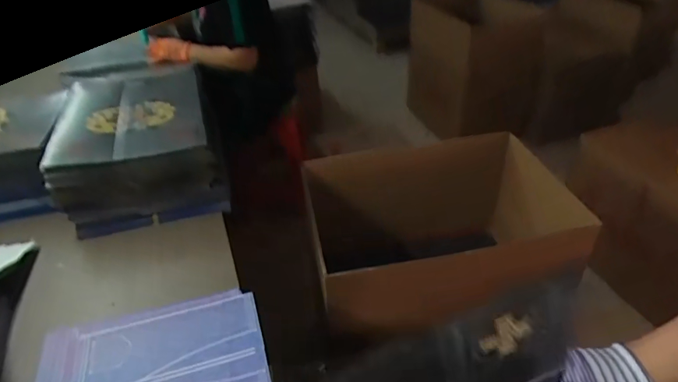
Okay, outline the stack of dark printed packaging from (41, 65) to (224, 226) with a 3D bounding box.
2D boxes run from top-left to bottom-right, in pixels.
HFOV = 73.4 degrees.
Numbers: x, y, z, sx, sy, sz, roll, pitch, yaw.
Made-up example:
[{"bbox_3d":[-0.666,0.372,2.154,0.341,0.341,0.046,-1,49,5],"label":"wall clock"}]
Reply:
[{"bbox_3d":[-0.423,-0.112,0.965,0.304,0.159,0.306,-13,40,-13],"label":"stack of dark printed packaging"}]

